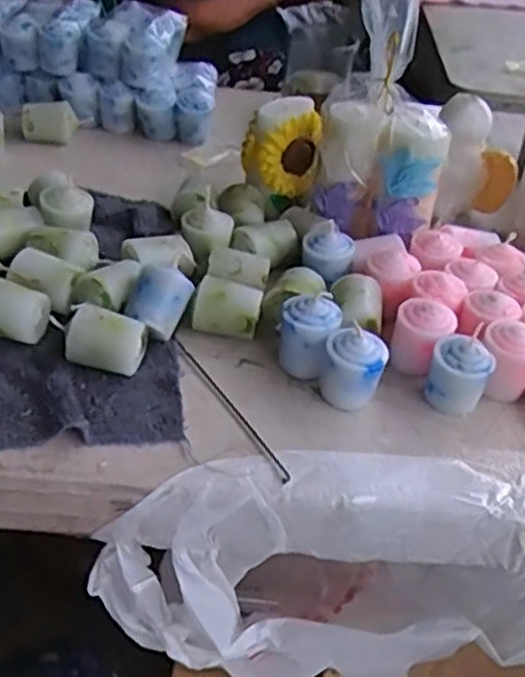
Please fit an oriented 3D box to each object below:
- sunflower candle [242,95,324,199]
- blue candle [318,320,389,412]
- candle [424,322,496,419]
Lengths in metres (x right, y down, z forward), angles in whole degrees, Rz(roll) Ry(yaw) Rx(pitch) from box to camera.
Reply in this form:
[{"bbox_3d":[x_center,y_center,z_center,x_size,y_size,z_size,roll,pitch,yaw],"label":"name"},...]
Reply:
[{"bbox_3d":[0.016,-0.158,0.602,0.062,0.067,0.040,-3,41,-10],"label":"sunflower candle"},{"bbox_3d":[0.056,0.019,0.454,0.036,0.045,0.029,14,41,9],"label":"blue candle"},{"bbox_3d":[0.125,0.022,0.462,0.036,0.046,0.034,21,43,17],"label":"candle"}]

